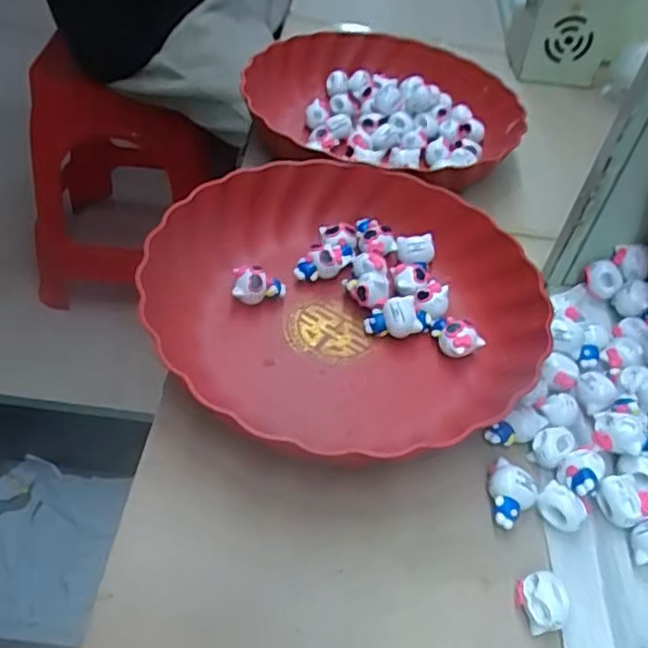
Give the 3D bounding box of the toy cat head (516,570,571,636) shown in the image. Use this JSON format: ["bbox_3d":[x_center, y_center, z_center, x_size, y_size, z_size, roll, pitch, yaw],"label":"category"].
[{"bbox_3d":[0.105,0.132,0.309,0.021,0.016,0.024,1,46,-7],"label":"toy cat head"}]

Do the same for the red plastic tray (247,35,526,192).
[{"bbox_3d":[0.055,-0.191,0.582,0.237,0.062,0.247,10,46,1],"label":"red plastic tray"}]

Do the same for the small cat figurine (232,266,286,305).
[{"bbox_3d":[-0.044,-0.026,0.431,0.034,0.020,0.023,9,46,0],"label":"small cat figurine"}]

